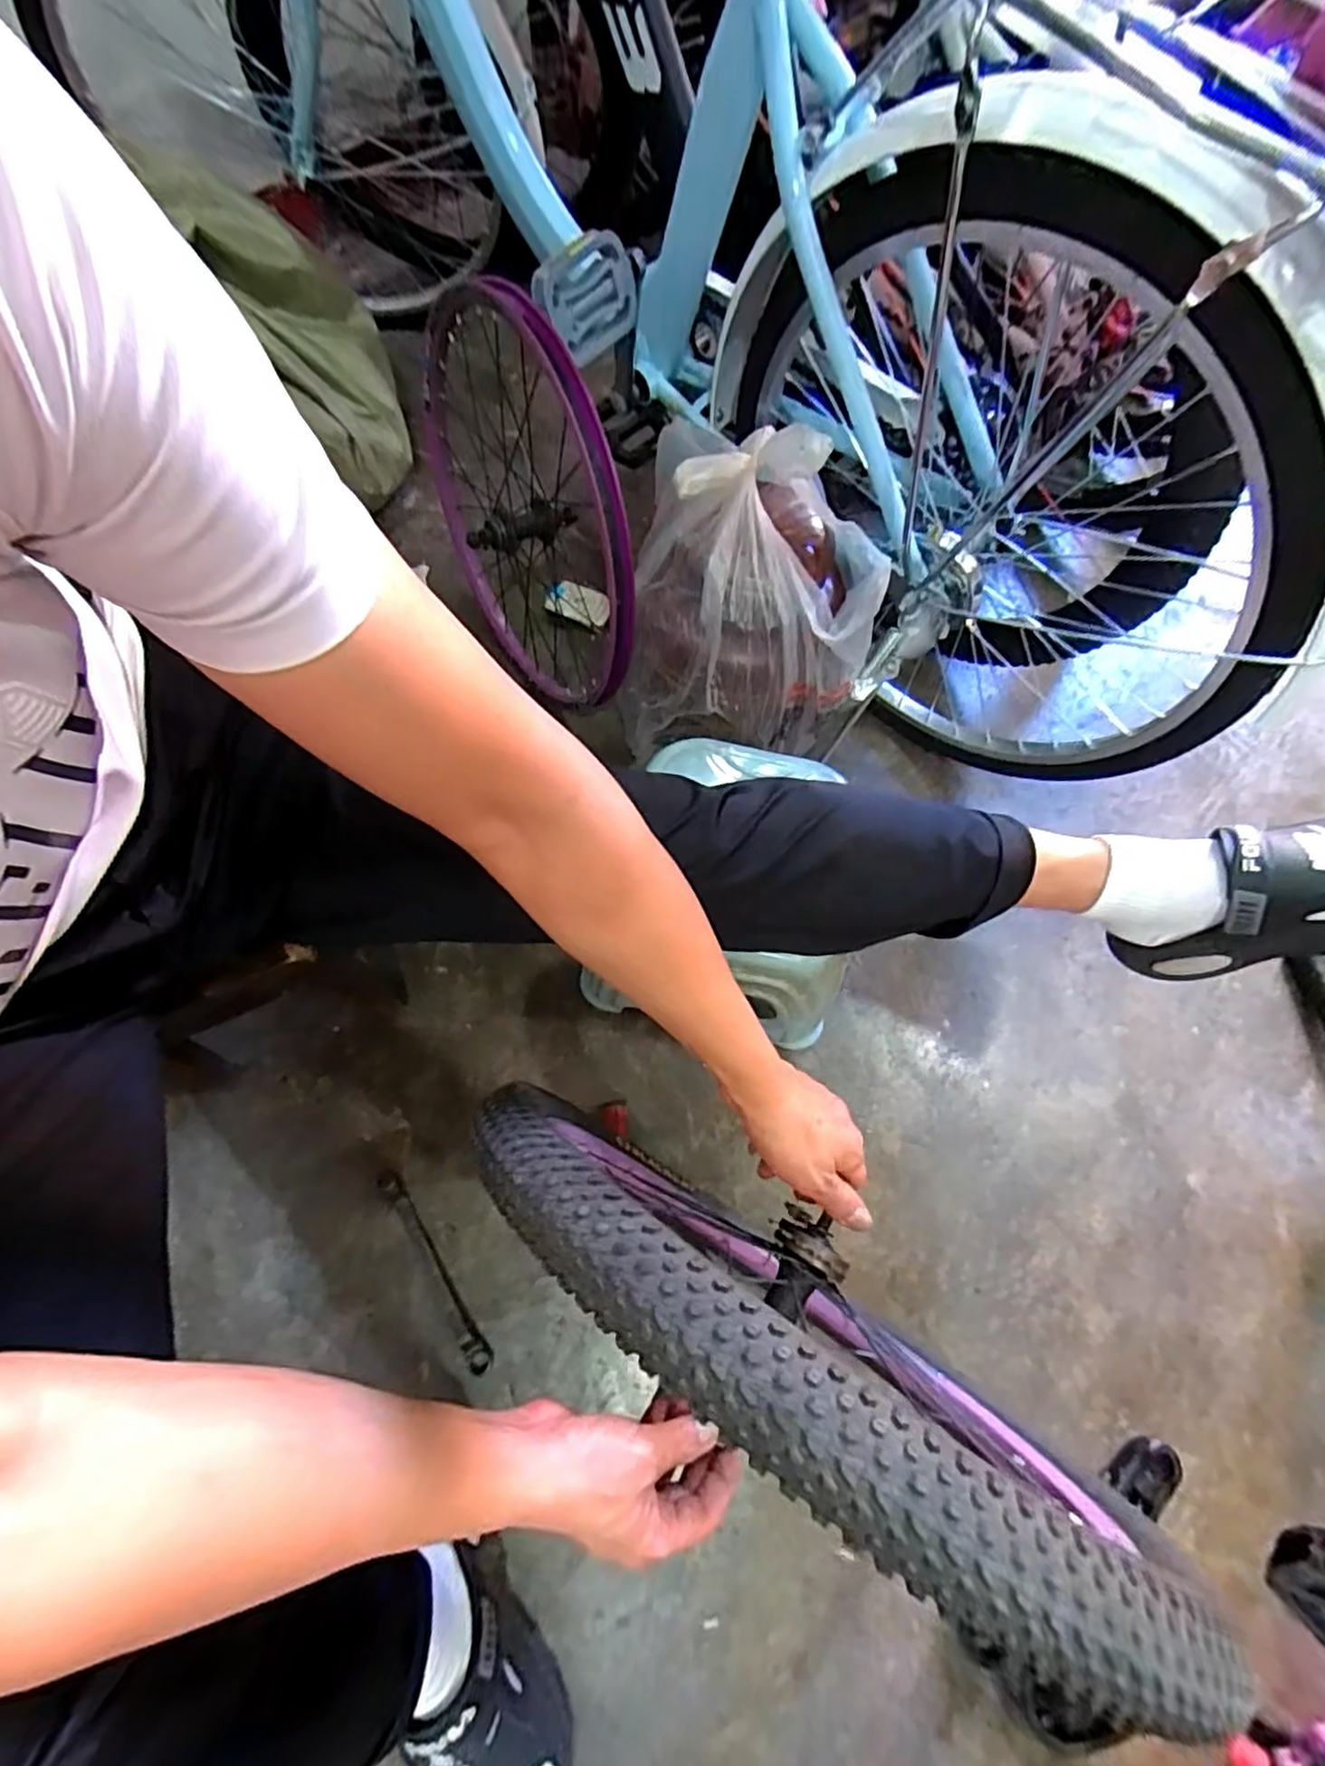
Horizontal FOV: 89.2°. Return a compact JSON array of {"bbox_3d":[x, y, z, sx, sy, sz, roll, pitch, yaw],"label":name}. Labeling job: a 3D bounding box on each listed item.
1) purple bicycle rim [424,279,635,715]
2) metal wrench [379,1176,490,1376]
[{"bbox_3d":[-0.163,-0.400,0.751,0.028,0.411,0.405,-31,58,-27],"label":"purple bicycle rim"},{"bbox_3d":[-0.230,0.388,0.679,0.024,0.016,0.211,-33,74,-13],"label":"metal wrench"}]

